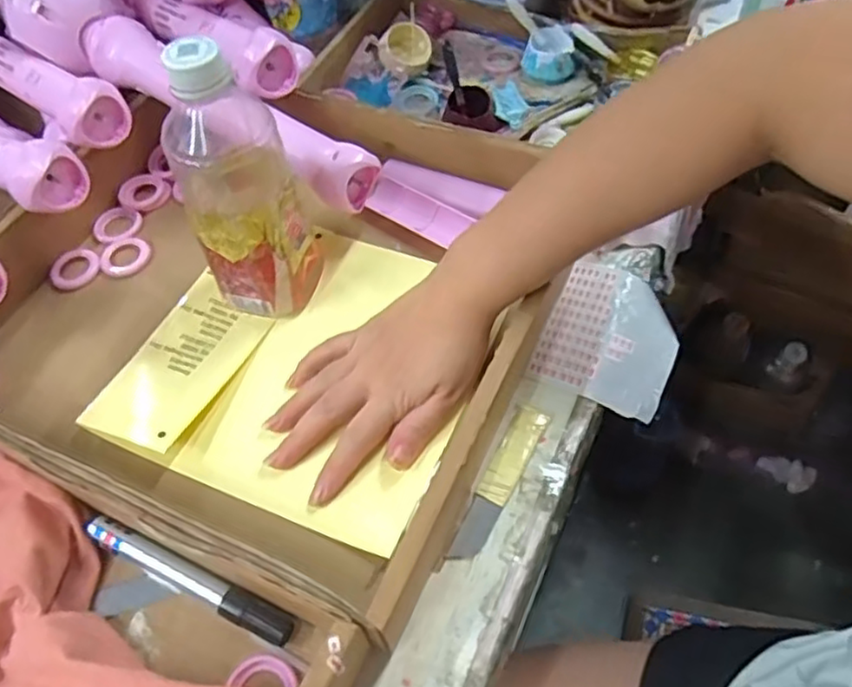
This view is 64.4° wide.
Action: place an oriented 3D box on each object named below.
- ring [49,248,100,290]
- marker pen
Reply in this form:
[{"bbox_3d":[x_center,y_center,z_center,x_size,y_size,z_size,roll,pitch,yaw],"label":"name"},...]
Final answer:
[{"bbox_3d":[-0.267,-0.057,0.515,0.037,0.005,0.033,-35,62,-19],"label":"ring"},{"bbox_3d":[-0.131,0.127,0.368,0.134,0.012,0.016,21,60,15],"label":"marker pen"}]

